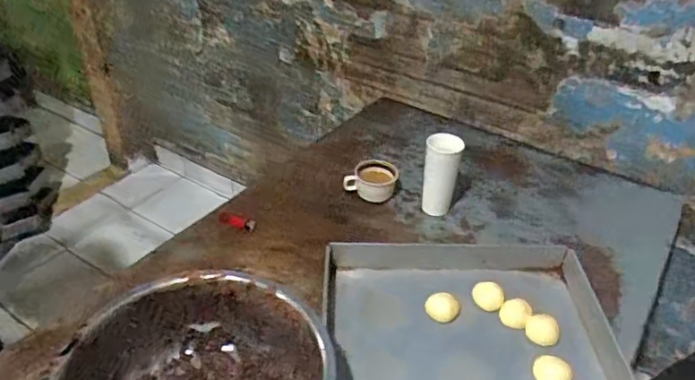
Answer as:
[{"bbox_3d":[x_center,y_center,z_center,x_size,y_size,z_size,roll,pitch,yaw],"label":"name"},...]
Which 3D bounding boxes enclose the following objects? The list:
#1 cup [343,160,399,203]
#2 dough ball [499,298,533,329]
[{"bbox_3d":[0.052,-0.022,1.179,0.117,0.053,0.081,3,36,1],"label":"cup"},{"bbox_3d":[0.284,0.208,0.907,0.048,0.025,0.048,1,36,-1],"label":"dough ball"}]

